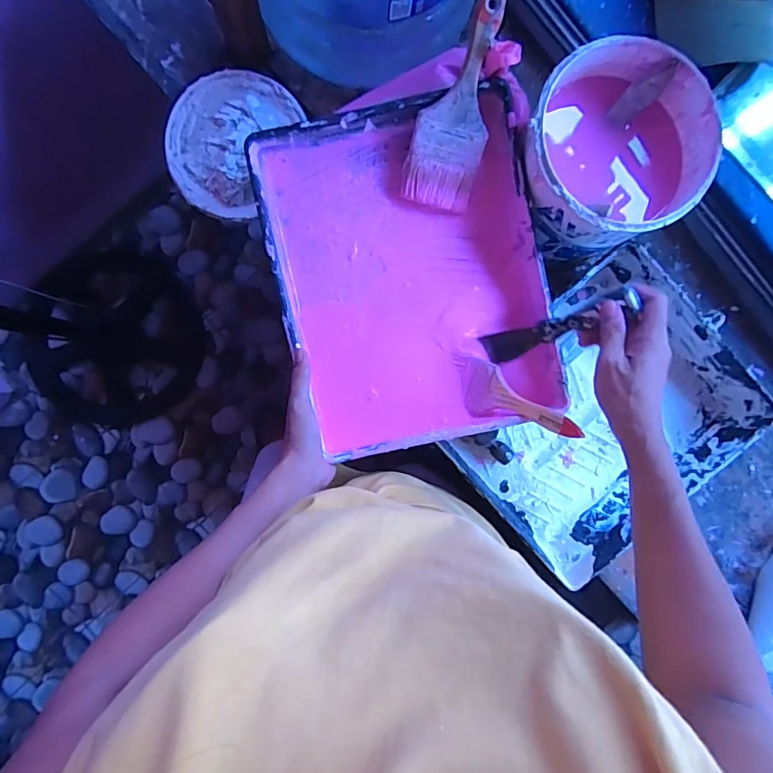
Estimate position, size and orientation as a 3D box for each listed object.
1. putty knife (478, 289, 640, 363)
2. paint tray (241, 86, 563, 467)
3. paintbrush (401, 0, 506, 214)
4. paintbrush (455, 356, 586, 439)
[{"bbox_3d":[0.166,-0.059,0.482,0.010,0.161,0.031,-26,93,-42],"label":"putty knife"},{"bbox_3d":[0.026,-0.117,0.521,0.268,0.056,0.344,-13,92,-3],"label":"paint tray"},{"bbox_3d":[0.074,-0.281,0.480,0.074,0.011,0.198,15,116,-3],"label":"paintbrush"},{"bbox_3d":[0.137,0.020,0.521,0.145,0.033,0.054,29,89,22],"label":"paintbrush"}]

